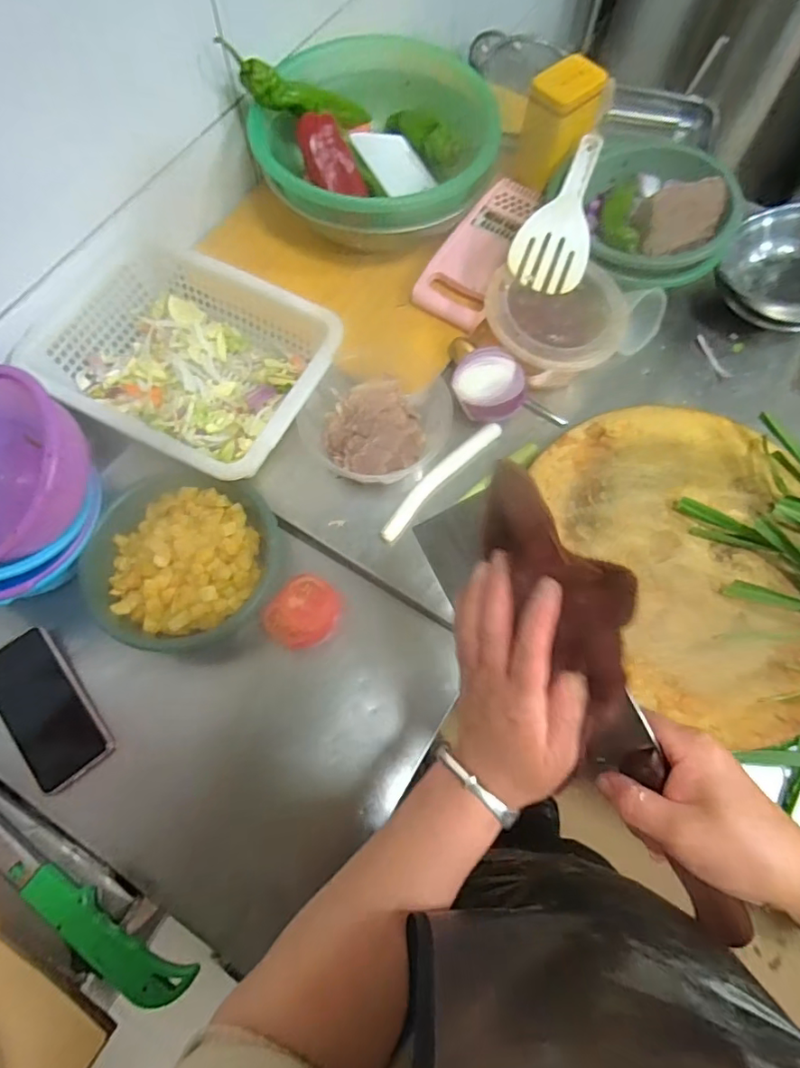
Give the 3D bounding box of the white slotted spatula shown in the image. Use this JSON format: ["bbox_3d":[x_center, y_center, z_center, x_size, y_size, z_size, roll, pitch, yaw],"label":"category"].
[{"bbox_3d":[0.209,-0.410,0.683,0.090,0.022,0.251,19,71,6],"label":"white slotted spatula"}]

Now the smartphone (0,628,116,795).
[{"bbox_3d":[-0.370,0.180,0.559,0.075,0.013,0.159,-36,79,-11],"label":"smartphone"}]

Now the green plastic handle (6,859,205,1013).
[{"bbox_3d":[-0.262,0.344,0.466,0.181,0.026,0.034,29,72,9],"label":"green plastic handle"}]

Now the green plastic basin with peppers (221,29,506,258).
[{"bbox_3d":[-0.051,-0.549,0.731,0.301,0.126,0.342,-21,72,-8],"label":"green plastic basin with peppers"}]

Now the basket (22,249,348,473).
[{"bbox_3d":[-0.239,-0.193,0.623,0.301,0.075,0.232,27,72,9],"label":"basket"}]

